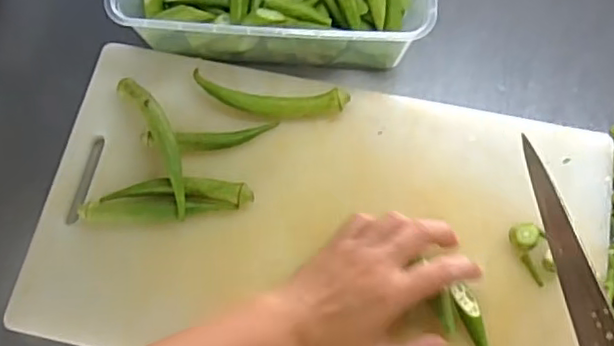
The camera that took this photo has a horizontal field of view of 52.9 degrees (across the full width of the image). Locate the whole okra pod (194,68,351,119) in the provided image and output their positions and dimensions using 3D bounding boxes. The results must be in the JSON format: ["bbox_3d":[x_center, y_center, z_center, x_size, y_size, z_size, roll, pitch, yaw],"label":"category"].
[{"bbox_3d":[-0.032,-0.060,0.500,0.126,0.025,0.031,9,71,4],"label":"whole okra pod"}]

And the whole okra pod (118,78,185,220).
[{"bbox_3d":[-0.115,-0.027,0.480,0.023,0.019,0.125,-27,72,-8],"label":"whole okra pod"}]

